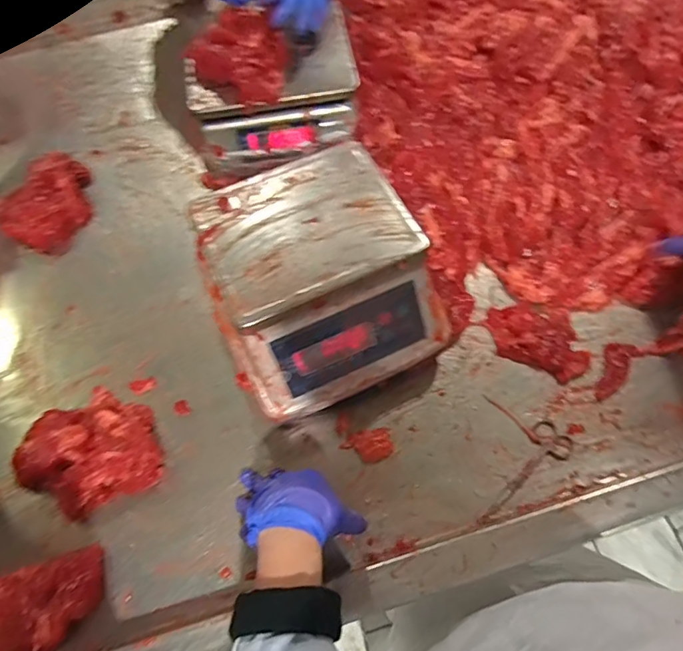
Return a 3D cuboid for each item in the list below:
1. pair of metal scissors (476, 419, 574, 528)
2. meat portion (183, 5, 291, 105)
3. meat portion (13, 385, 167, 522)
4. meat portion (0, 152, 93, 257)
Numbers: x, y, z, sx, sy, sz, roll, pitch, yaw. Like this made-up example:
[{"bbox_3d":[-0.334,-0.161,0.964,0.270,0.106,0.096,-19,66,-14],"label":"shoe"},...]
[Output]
[{"bbox_3d":[0.199,0.165,0.546,0.043,0.006,0.137,37,73,16],"label":"pair of metal scissors"},{"bbox_3d":[-0.129,-0.361,0.672,0.136,0.063,0.120,36,73,16],"label":"meat portion"},{"bbox_3d":[-0.284,0.138,0.562,0.142,0.056,0.134,-1,67,2],"label":"meat portion"},{"bbox_3d":[-0.422,-0.176,0.720,0.139,0.057,0.133,-35,70,-12],"label":"meat portion"}]

